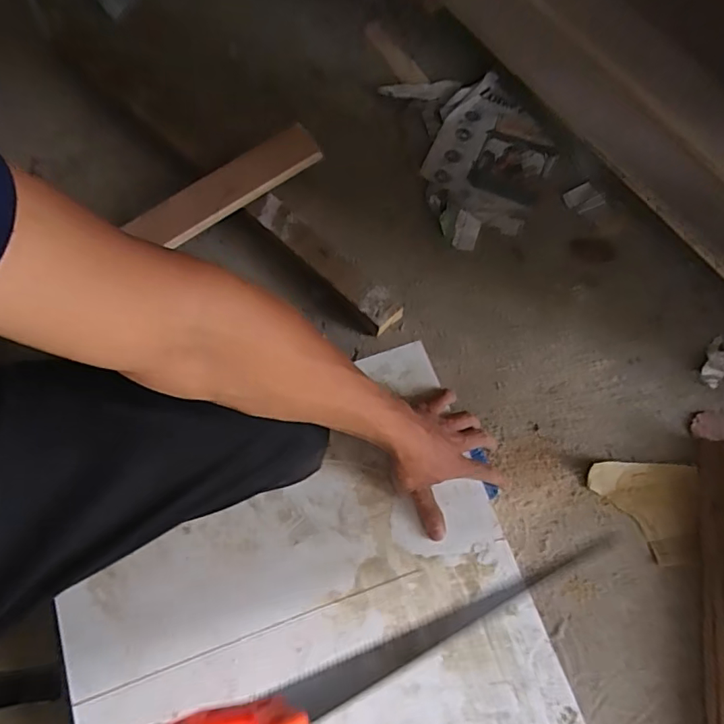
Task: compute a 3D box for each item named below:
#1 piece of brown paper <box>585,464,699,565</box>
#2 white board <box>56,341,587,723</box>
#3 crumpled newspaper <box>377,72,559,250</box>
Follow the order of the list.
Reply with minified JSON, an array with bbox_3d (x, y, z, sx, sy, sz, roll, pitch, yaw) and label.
[{"bbox_3d":[0.337,0.177,0.607,0.123,0.011,0.112,3,71,-1],"label":"piece of brown paper"},{"bbox_3d":[-0.045,0.271,0.473,0.416,0.013,0.470,-19,73,-8],"label":"white board"},{"bbox_3d":[0.177,-0.318,0.768,0.202,0.028,0.285,-17,73,-8],"label":"crumpled newspaper"}]

